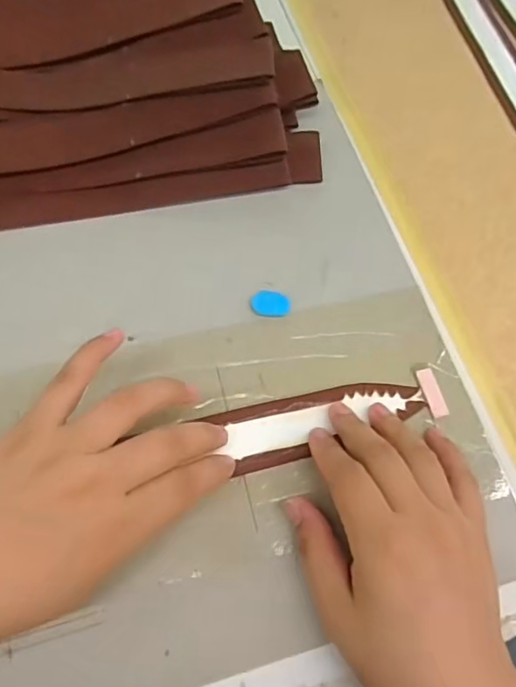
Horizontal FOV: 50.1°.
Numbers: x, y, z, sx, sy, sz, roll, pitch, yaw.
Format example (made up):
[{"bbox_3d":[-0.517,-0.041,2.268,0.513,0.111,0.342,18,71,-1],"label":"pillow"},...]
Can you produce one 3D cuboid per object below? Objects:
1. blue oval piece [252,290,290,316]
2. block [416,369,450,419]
[{"bbox_3d":[0.008,-0.026,0.341,0.023,0.004,0.017,4,65,-1],"label":"blue oval piece"},{"bbox_3d":[0.102,0.028,0.321,0.010,0.004,0.030,-13,66,-9],"label":"block"}]

